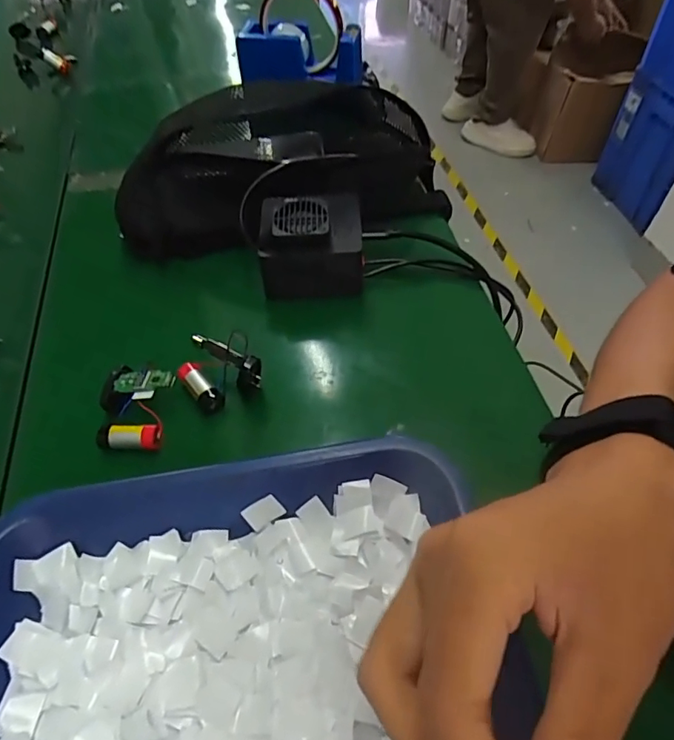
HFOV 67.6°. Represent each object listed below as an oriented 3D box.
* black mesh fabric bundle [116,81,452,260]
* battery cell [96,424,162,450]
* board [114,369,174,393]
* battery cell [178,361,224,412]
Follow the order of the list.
[{"bbox_3d":[-0.051,-0.190,0.452,0.285,0.081,0.163,-14,52,-12],"label":"black mesh fabric bundle"},{"bbox_3d":[-0.131,0.041,0.314,0.040,0.011,0.014,2,51,1],"label":"battery cell"},{"bbox_3d":[-0.124,0.006,0.321,0.047,0.006,0.014,-4,47,21],"label":"board"},{"bbox_3d":[-0.092,0.011,0.336,0.014,0.012,0.039,-35,59,-25],"label":"battery cell"}]

